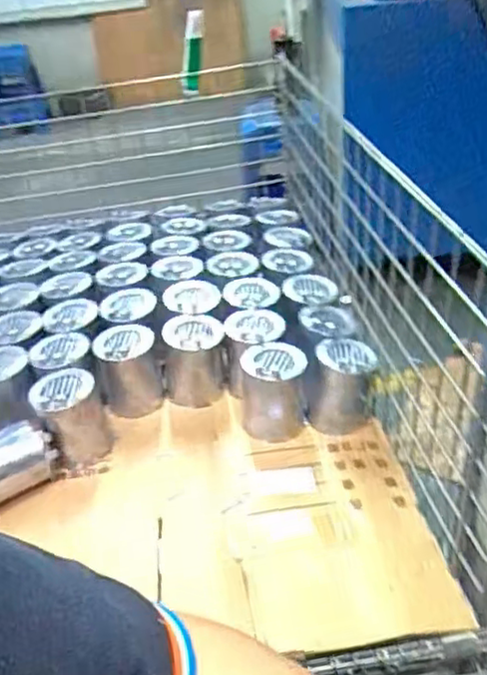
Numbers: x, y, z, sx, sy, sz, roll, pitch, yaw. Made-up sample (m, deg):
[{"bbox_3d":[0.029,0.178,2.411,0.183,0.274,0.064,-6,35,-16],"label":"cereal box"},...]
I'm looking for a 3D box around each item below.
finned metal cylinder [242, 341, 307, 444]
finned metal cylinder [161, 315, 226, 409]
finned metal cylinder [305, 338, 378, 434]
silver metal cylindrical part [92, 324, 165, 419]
[{"bbox_3d":[0.043,0.073,0.914,0.091,0.113,0.100,0,36,9],"label":"finned metal cylinder"},{"bbox_3d":[-0.075,0.035,0.995,0.098,0.114,0.088,-10,35,-5],"label":"finned metal cylinder"},{"bbox_3d":[0.141,0.075,0.930,0.094,0.127,0.092,3,36,13],"label":"finned metal cylinder"},{"bbox_3d":[-0.170,0.048,0.987,0.084,0.125,0.082,-4,35,3],"label":"silver metal cylindrical part"}]

